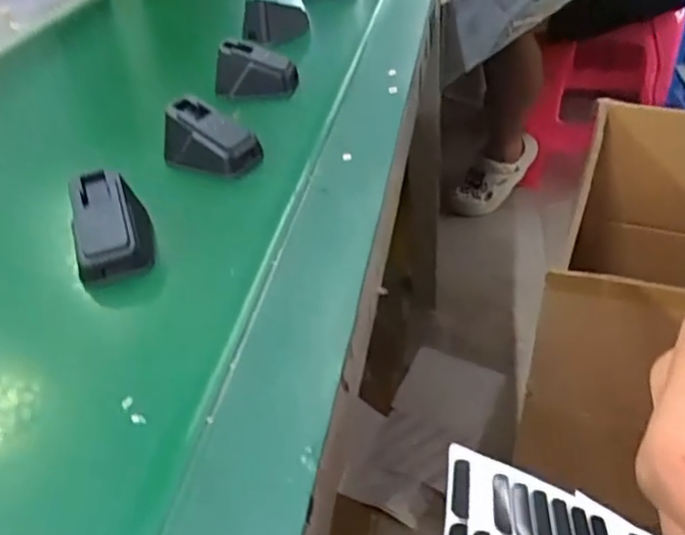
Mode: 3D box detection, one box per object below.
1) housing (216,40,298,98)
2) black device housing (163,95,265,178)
[{"bbox_3d":[-0.077,-0.172,0.544,0.076,0.039,0.029,1,41,11],"label":"housing"},{"bbox_3d":[-0.096,-0.093,0.448,0.066,0.040,0.037,13,44,23],"label":"black device housing"}]

